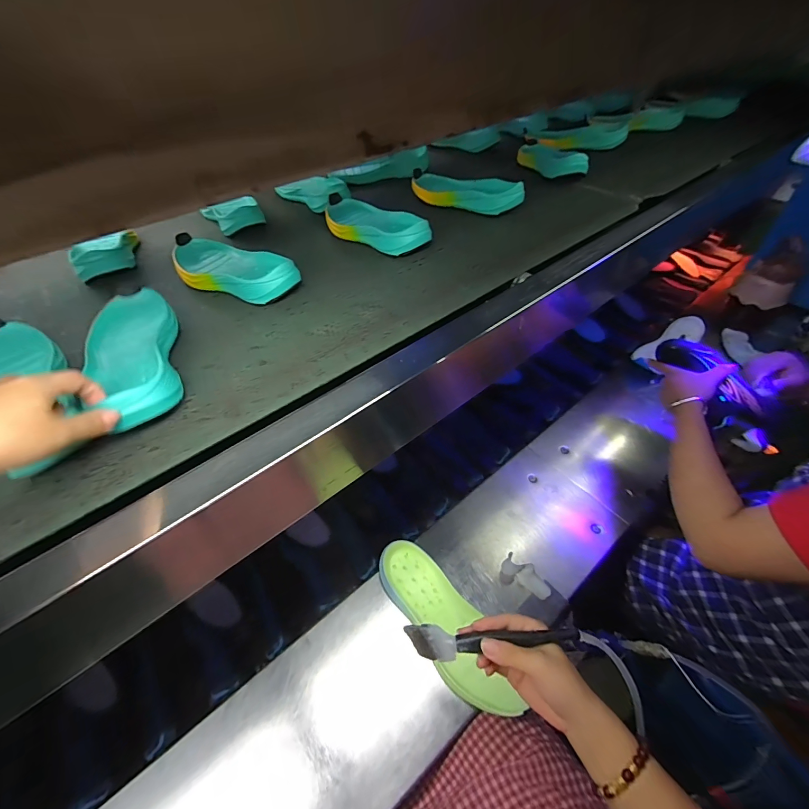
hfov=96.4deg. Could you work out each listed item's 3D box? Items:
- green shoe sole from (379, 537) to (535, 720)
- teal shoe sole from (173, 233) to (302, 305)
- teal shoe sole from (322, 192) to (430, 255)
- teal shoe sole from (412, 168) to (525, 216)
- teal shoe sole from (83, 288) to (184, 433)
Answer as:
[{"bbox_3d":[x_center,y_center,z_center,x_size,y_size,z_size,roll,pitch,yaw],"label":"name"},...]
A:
[{"bbox_3d":[0.060,0.336,0.563,0.090,0.038,0.276,-31,54,-21],"label":"green shoe sole"},{"bbox_3d":[-0.246,-0.190,0.503,0.219,0.041,0.088,26,55,24],"label":"teal shoe sole"},{"bbox_3d":[-0.056,-0.294,0.581,0.090,0.038,0.226,-35,55,-24],"label":"teal shoe sole"},{"bbox_3d":[0.097,-0.389,0.655,0.080,0.038,0.234,-37,56,-25],"label":"teal shoe sole"},{"bbox_3d":[-0.285,-0.058,0.380,0.087,0.038,0.222,-27,50,-18],"label":"teal shoe sole"}]

